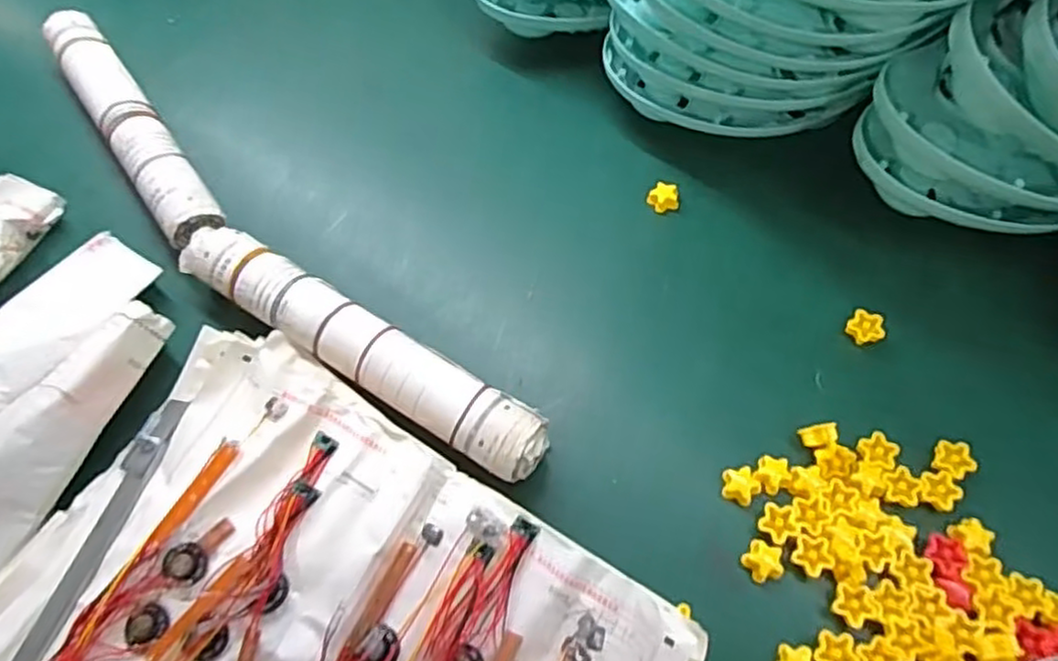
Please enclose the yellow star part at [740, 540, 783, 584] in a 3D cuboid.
[{"bbox_3d":[0.158,0.155,0.475,0.023,0.016,0.027,-32,64,-18],"label":"yellow star part"}]

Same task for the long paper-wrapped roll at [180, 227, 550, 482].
[{"bbox_3d":[-0.132,0.012,0.535,0.328,0.047,0.054,31,62,15],"label":"long paper-wrapped roll"}]

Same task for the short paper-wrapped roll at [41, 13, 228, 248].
[{"bbox_3d":[-0.365,-0.189,0.639,0.053,0.048,0.309,-32,65,-20],"label":"short paper-wrapped roll"}]

